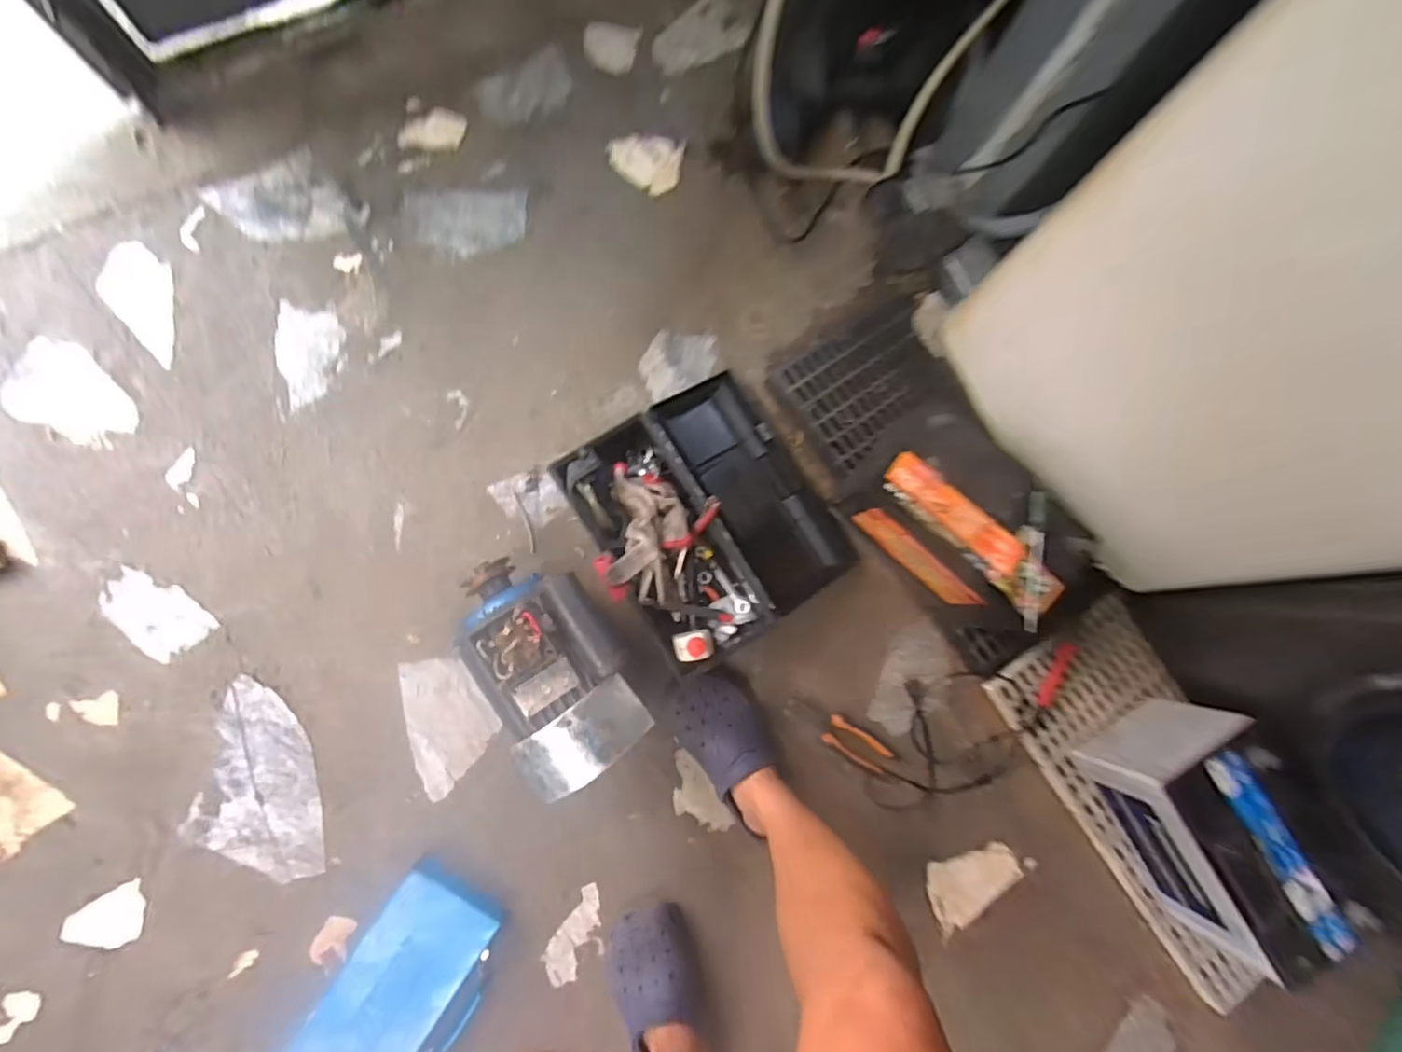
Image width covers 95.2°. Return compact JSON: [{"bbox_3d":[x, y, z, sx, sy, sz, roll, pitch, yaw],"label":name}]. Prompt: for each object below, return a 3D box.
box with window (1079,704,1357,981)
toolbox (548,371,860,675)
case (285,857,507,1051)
[{"bbox_3d":[0.704,0.429,0.916,0.130,0.225,0.320,-27,85,-4],"label":"box with window"},{"bbox_3d":[0.014,-0.014,0.974,0.339,0.128,0.378,-35,88,-8],"label":"toolbox"},{"bbox_3d":[-0.425,0.671,0.907,0.187,0.055,0.346,34,82,-1],"label":"case"}]

